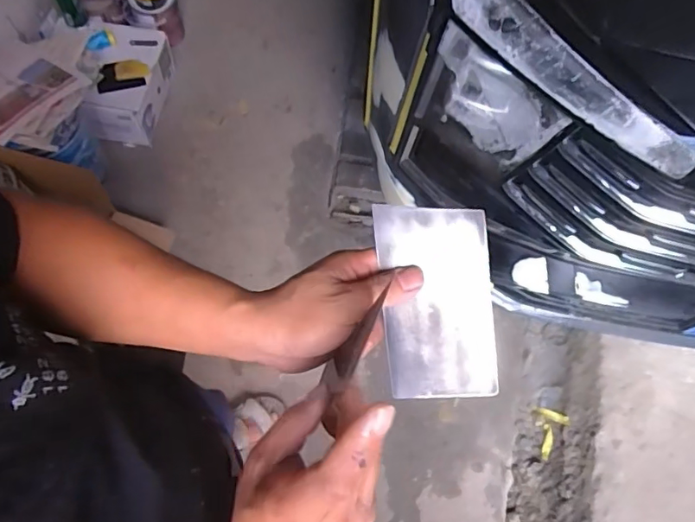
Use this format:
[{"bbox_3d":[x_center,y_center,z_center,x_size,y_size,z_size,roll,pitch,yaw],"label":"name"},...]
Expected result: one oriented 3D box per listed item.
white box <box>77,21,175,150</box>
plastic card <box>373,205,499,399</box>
[{"bbox_3d":[-0.674,-0.533,1.578,0.202,0.174,0.351,2,66,-3],"label":"white box"},{"bbox_3d":[0.061,0.029,0.352,0.072,0.007,0.134,-5,99,13],"label":"plastic card"}]

